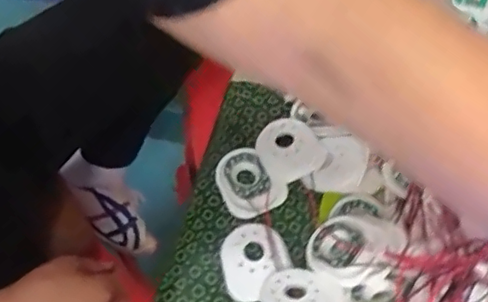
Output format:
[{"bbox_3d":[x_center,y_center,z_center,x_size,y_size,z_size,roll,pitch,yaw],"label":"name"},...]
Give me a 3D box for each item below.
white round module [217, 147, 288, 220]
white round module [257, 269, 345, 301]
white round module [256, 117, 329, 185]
[{"bbox_3d":[0.001,0.025,0.449,0.043,0.008,0.059,-33,65,-16],"label":"white round module"},{"bbox_3d":[0.036,0.100,0.381,0.057,0.016,0.044,11,39,21],"label":"white round module"},{"bbox_3d":[0.037,-0.001,0.460,0.048,0.017,0.054,-23,63,-11],"label":"white round module"}]

